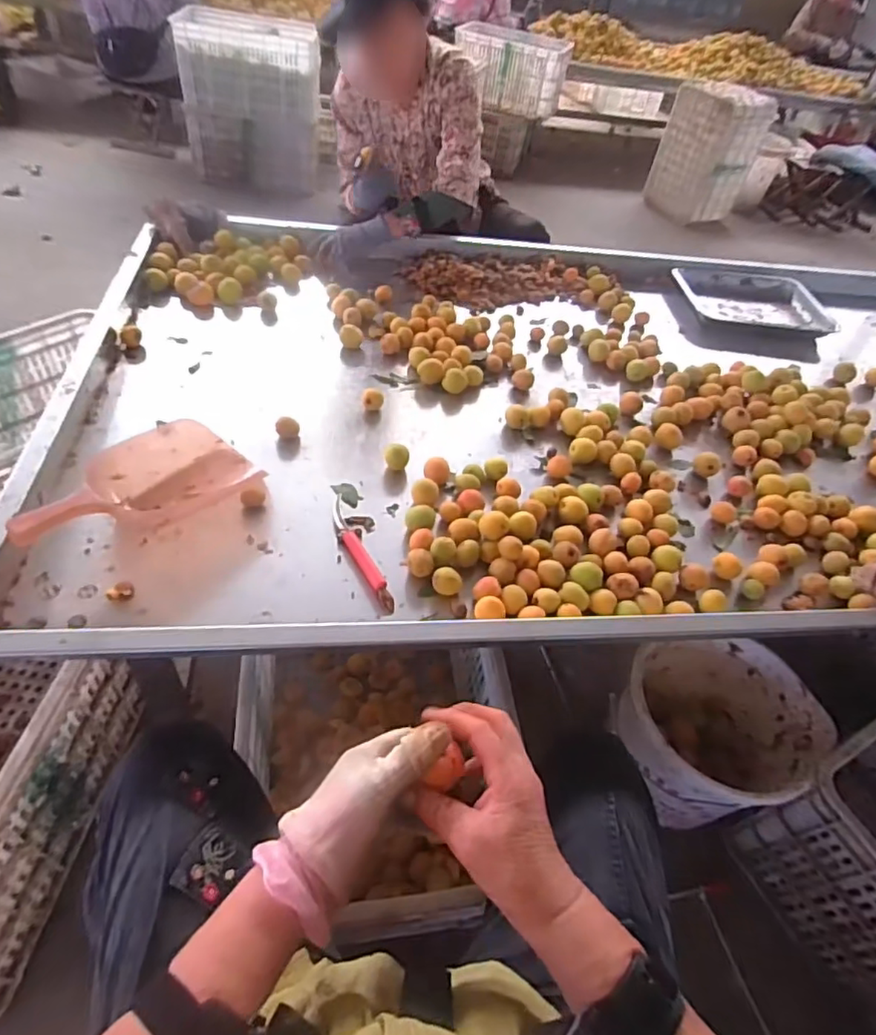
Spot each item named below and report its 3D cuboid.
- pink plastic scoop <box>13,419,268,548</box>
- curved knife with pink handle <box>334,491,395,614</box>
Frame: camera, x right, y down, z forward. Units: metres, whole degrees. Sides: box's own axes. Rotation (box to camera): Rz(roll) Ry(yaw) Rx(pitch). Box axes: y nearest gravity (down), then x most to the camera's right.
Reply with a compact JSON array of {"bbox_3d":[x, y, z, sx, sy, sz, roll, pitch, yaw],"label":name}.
[{"bbox_3d":[-0.397,-0.061,0.763,0.288,0.079,0.177,-26,57,-29],"label":"pink plastic scoop"},{"bbox_3d":[-0.104,0.040,0.750,0.027,0.012,0.198,-17,50,-22],"label":"curved knife with pink handle"}]

